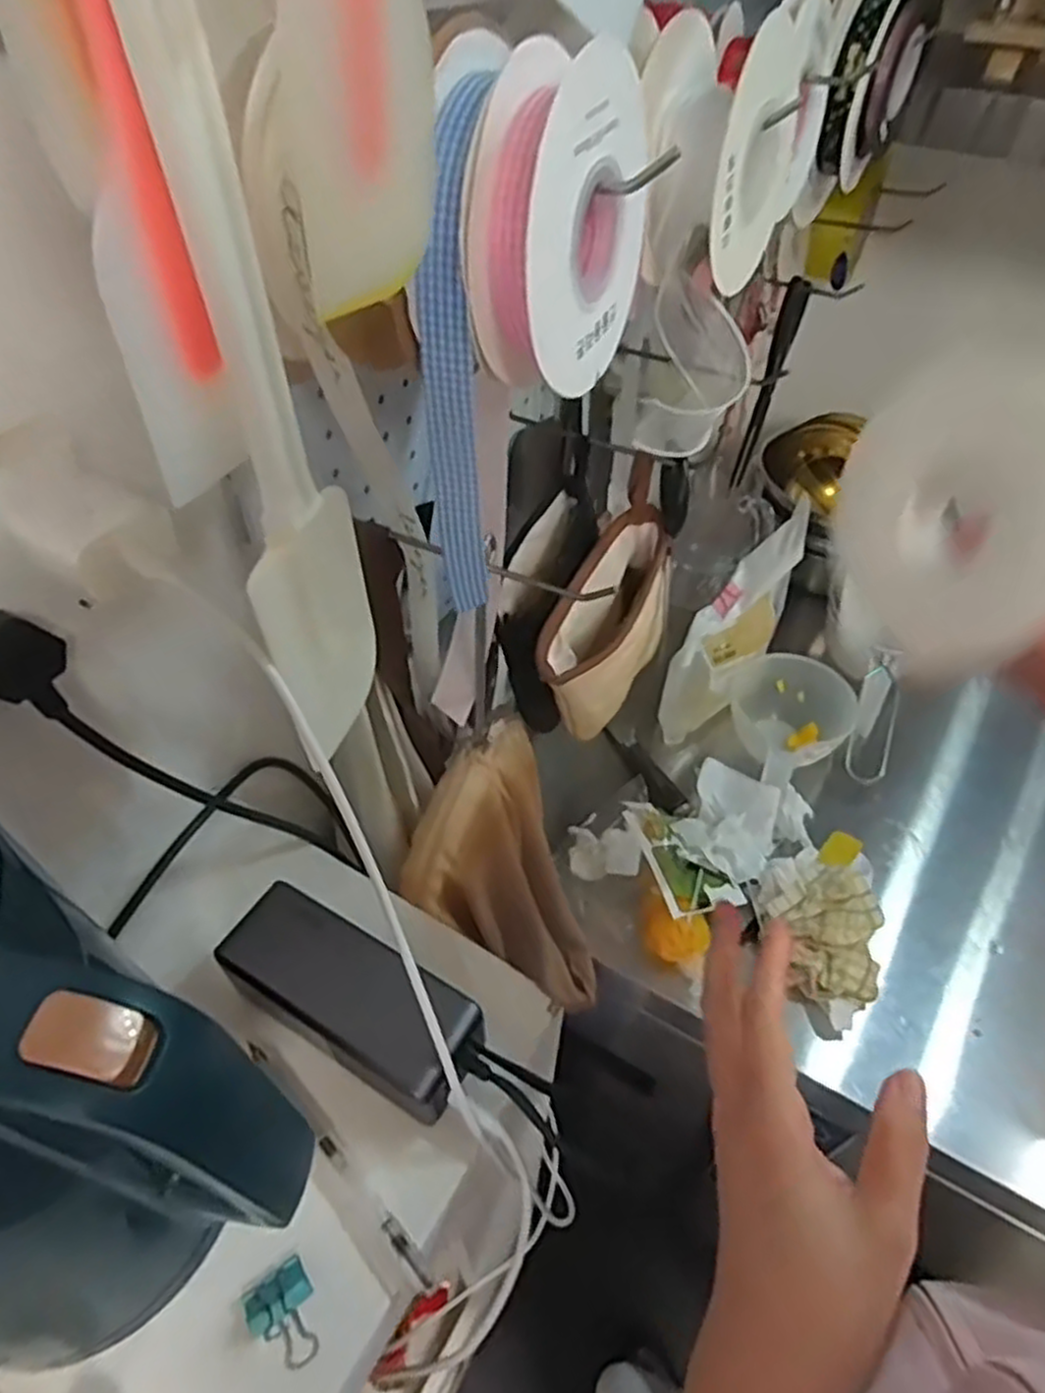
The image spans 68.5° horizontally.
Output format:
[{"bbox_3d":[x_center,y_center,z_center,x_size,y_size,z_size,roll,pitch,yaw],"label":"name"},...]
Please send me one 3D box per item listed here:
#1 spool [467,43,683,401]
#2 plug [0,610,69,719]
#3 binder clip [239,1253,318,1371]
[{"bbox_3d":[0.013,-0.160,0.264,0.035,0.091,0.081,23,51,17],"label":"spool"},{"bbox_3d":[-0.206,-0.011,0.318,0.017,0.051,0.032,31,54,23],"label":"plug"},{"bbox_3d":[-0.103,0.266,0.331,0.027,0.018,0.037,-28,55,-25],"label":"binder clip"}]

